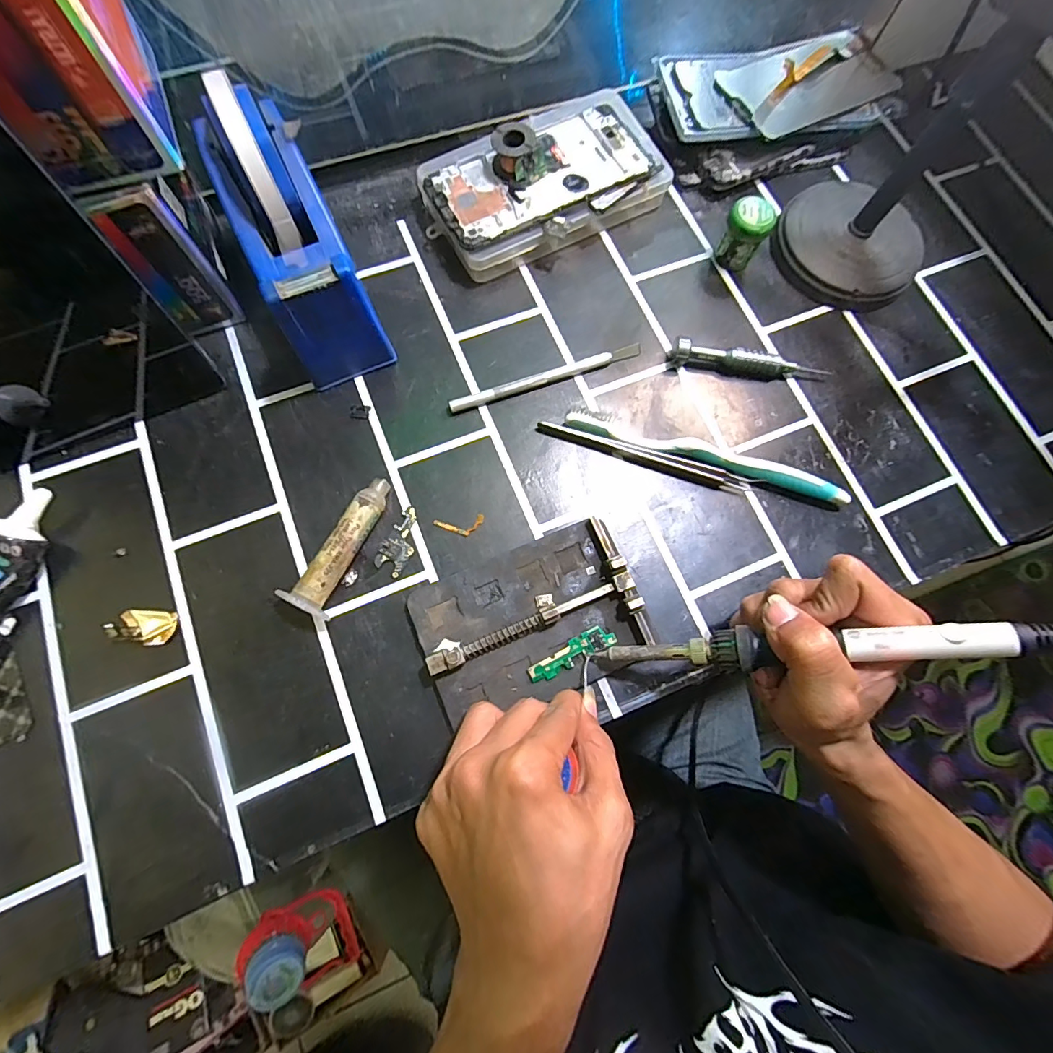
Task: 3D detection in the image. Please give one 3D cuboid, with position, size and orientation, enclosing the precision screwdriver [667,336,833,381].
[{"bbox_3d":[0.157,-0.116,0.329,0.109,0.018,0.018,8,75,-1],"label":"precision screwdriver"}]

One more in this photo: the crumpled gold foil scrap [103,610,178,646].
[{"bbox_3d":[-0.219,0.057,0.267,0.033,0.005,0.018,7,69,-15],"label":"crumpled gold foil scrap"}]

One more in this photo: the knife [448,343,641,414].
[{"bbox_3d":[0.015,-0.103,0.325,0.139,0.009,0.010,-22,77,-8],"label":"knife"}]

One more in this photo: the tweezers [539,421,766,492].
[{"bbox_3d":[0.079,-0.046,0.310,0.144,0.009,0.011,16,75,2],"label":"tweezers"}]

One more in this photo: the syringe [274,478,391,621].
[{"bbox_3d":[-0.110,0.010,0.281,0.024,0.021,0.087,21,75,3],"label":"syringe"}]

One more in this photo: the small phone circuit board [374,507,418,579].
[{"bbox_3d":[-0.077,0.009,0.293,0.019,0.004,0.041,29,75,5],"label":"small phone circuit board"}]

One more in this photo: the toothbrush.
[{"bbox_3d":[0.116,-0.047,0.310,0.184,0.013,0.015,17,75,2],"label":"toothbrush"}]

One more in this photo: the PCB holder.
[{"bbox_3d":[0.003,0.054,0.273,0.124,0.018,0.085,-21,77,-8],"label":"PCB holder"}]

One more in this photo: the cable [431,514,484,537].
[{"bbox_3d":[-0.042,0.000,0.296,0.031,0.004,0.013,-7,75,-5],"label":"cable"}]

